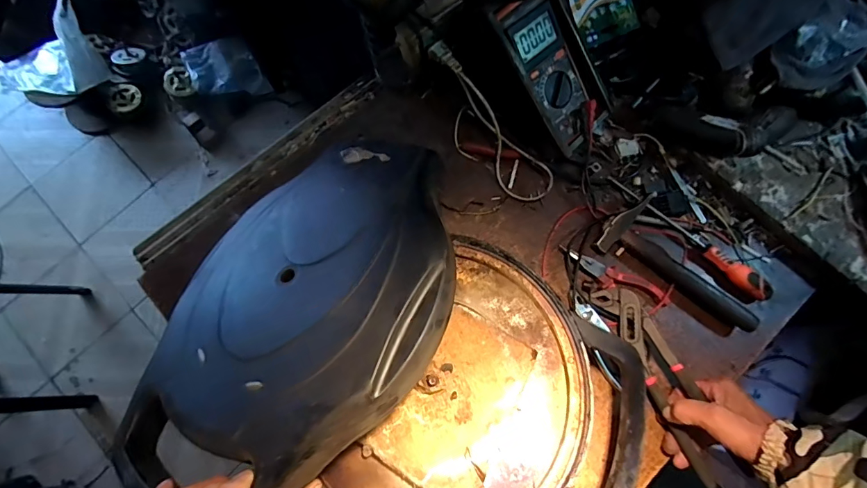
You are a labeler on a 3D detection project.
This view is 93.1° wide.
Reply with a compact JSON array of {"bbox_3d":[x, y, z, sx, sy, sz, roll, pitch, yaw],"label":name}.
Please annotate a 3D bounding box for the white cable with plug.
[{"bbox_3d":[0.071,-0.146,0.507,0.211,0.112,0.065,43,83,7],"label":"white cable with plug"}]

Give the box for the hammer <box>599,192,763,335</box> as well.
[{"bbox_3d":[0.318,0.017,0.516,0.207,0.024,0.090,32,81,6],"label":"hammer"}]

